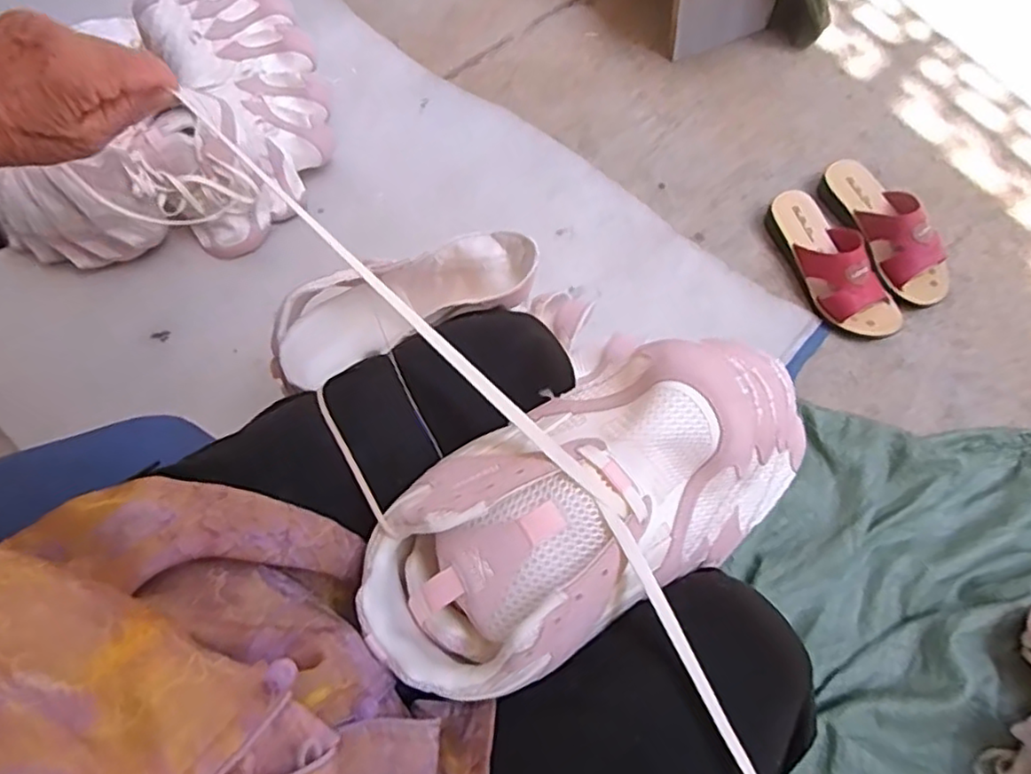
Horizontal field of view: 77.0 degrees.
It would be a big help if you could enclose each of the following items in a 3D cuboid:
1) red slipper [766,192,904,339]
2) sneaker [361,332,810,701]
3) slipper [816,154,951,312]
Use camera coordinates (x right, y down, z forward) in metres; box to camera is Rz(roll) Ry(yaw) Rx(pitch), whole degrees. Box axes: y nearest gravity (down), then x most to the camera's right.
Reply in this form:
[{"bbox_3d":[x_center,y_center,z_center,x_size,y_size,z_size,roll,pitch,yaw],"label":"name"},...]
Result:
[{"bbox_3d":[0.416,-0.168,0.844,0.085,0.085,0.228,-22,72,-5],"label":"red slipper"},{"bbox_3d":[0.050,0.061,0.366,0.287,0.092,0.126,-29,73,-5],"label":"sneaker"},{"bbox_3d":[0.499,-0.216,0.865,0.087,0.086,0.228,-22,72,-5],"label":"slipper"}]

